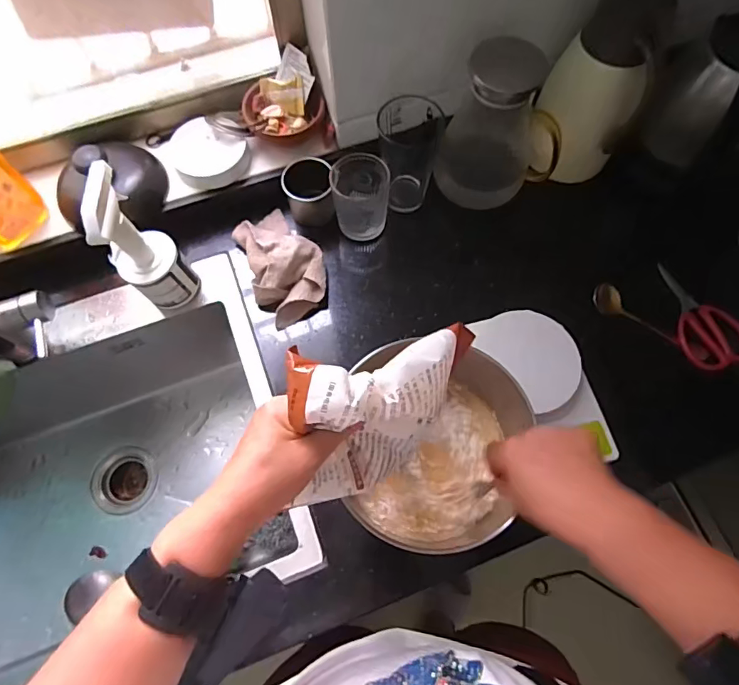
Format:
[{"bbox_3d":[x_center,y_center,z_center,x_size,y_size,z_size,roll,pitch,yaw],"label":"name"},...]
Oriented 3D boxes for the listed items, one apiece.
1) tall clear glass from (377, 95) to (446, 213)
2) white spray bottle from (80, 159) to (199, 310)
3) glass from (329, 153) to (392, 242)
[{"bbox_3d":[0.057,-0.263,0.669,0.079,0.137,0.079,-17,69,-6],"label":"tall clear glass"},{"bbox_3d":[-0.283,-0.116,0.581,0.070,0.180,0.083,-40,73,-13],"label":"white spray bottle"},{"bbox_3d":[-0.012,-0.205,0.672,0.075,0.107,0.071,0,69,1],"label":"glass"}]

